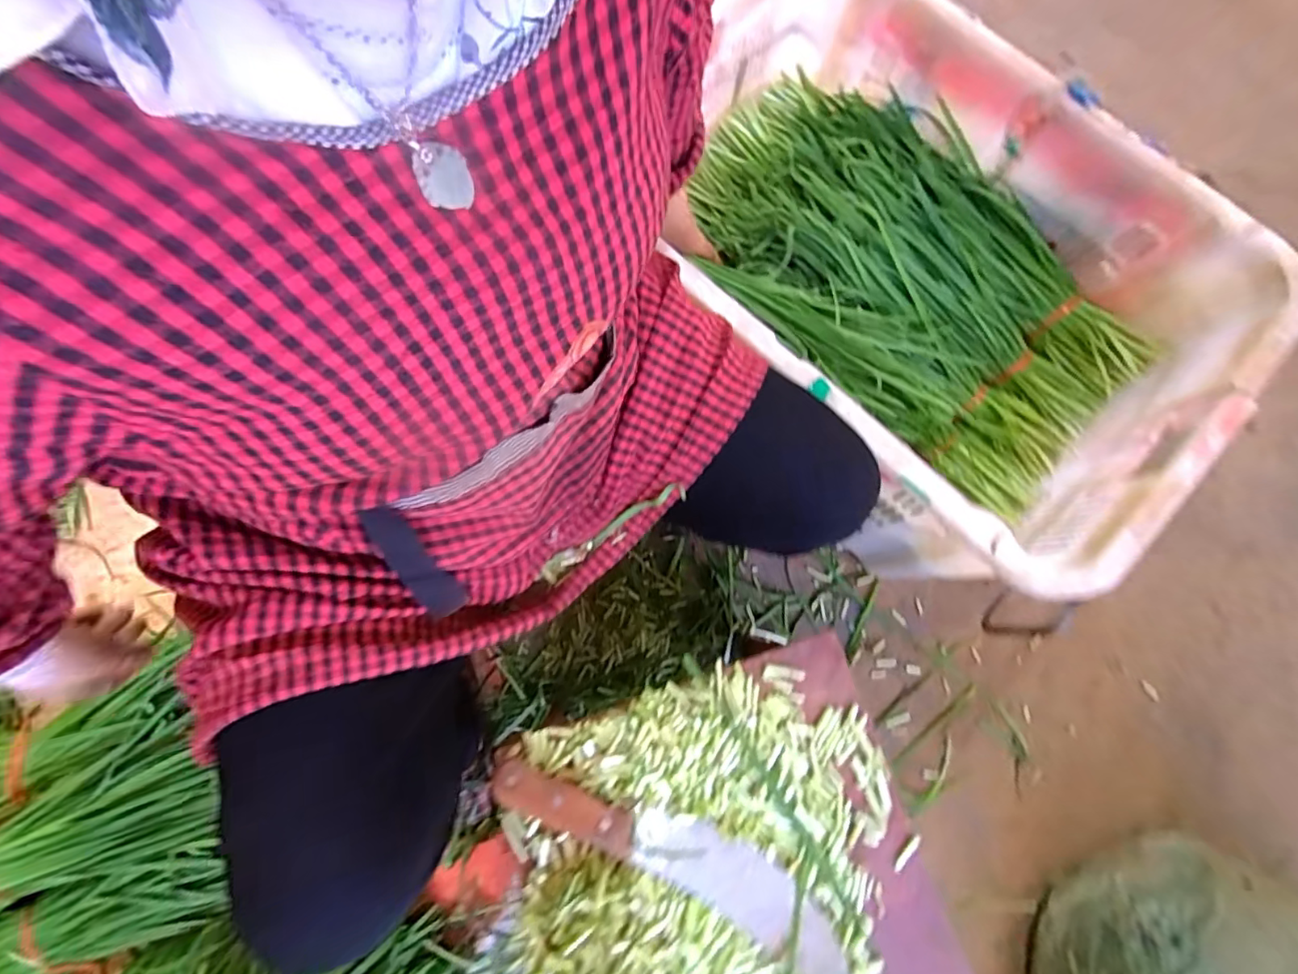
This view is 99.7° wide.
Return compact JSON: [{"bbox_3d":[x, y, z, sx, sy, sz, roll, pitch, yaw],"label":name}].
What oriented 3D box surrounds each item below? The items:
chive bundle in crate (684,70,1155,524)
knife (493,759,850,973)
[{"bbox_3d":[0.304,-0.256,0.668,0.567,0.097,0.329,39,80,6],"label":"chive bundle in crate"},{"bbox_3d":[0.024,0.290,0.429,0.304,0.023,0.055,28,79,5],"label":"knife"}]

